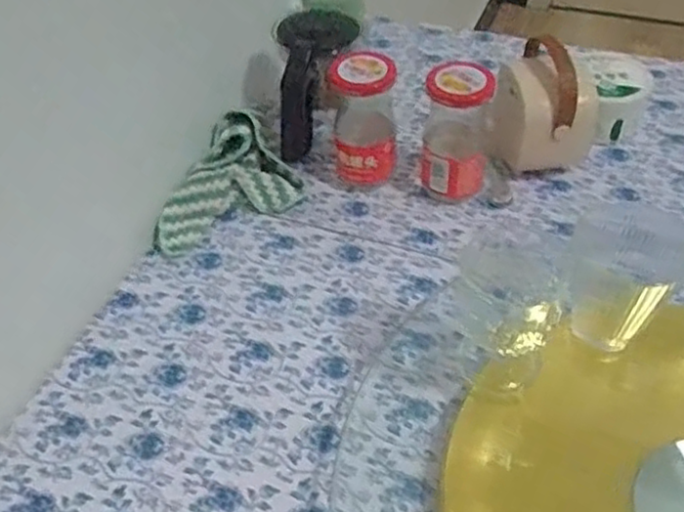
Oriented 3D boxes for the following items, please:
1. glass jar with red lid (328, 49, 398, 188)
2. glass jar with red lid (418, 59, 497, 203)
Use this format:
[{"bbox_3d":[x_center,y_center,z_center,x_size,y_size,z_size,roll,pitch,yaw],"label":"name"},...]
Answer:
[{"bbox_3d":[0.021,-0.122,0.636,0.056,0.121,0.062,-2,47,1],"label":"glass jar with red lid"},{"bbox_3d":[0.103,-0.107,0.614,0.058,0.123,0.064,7,48,10],"label":"glass jar with red lid"}]

